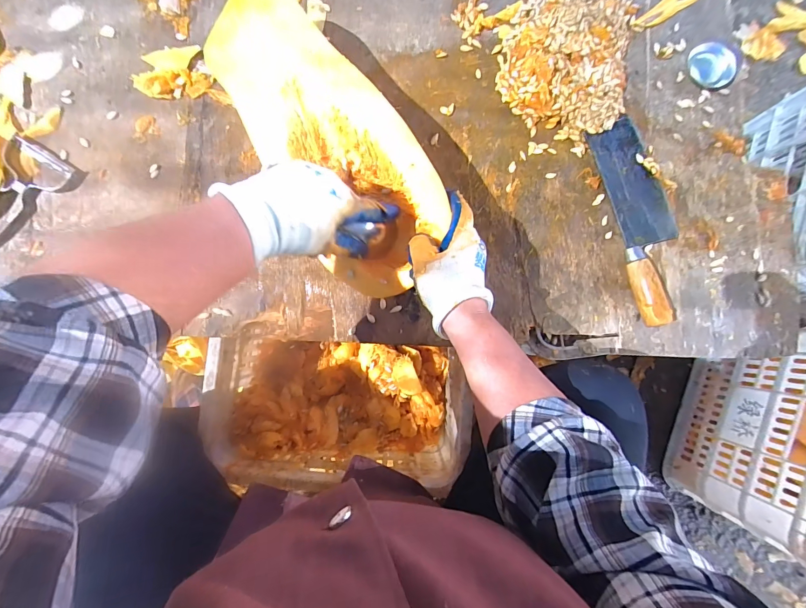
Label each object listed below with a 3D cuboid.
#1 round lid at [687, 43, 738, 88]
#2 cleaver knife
[{"bbox_3d":[0.416,-0.325,0.491,0.052,0.015,0.053,0,85,-1],"label":"round lid"},{"bbox_3d":[0.311,-0.111,0.464,0.085,0.034,0.263,-13,86,-2],"label":"cleaver knife"}]

